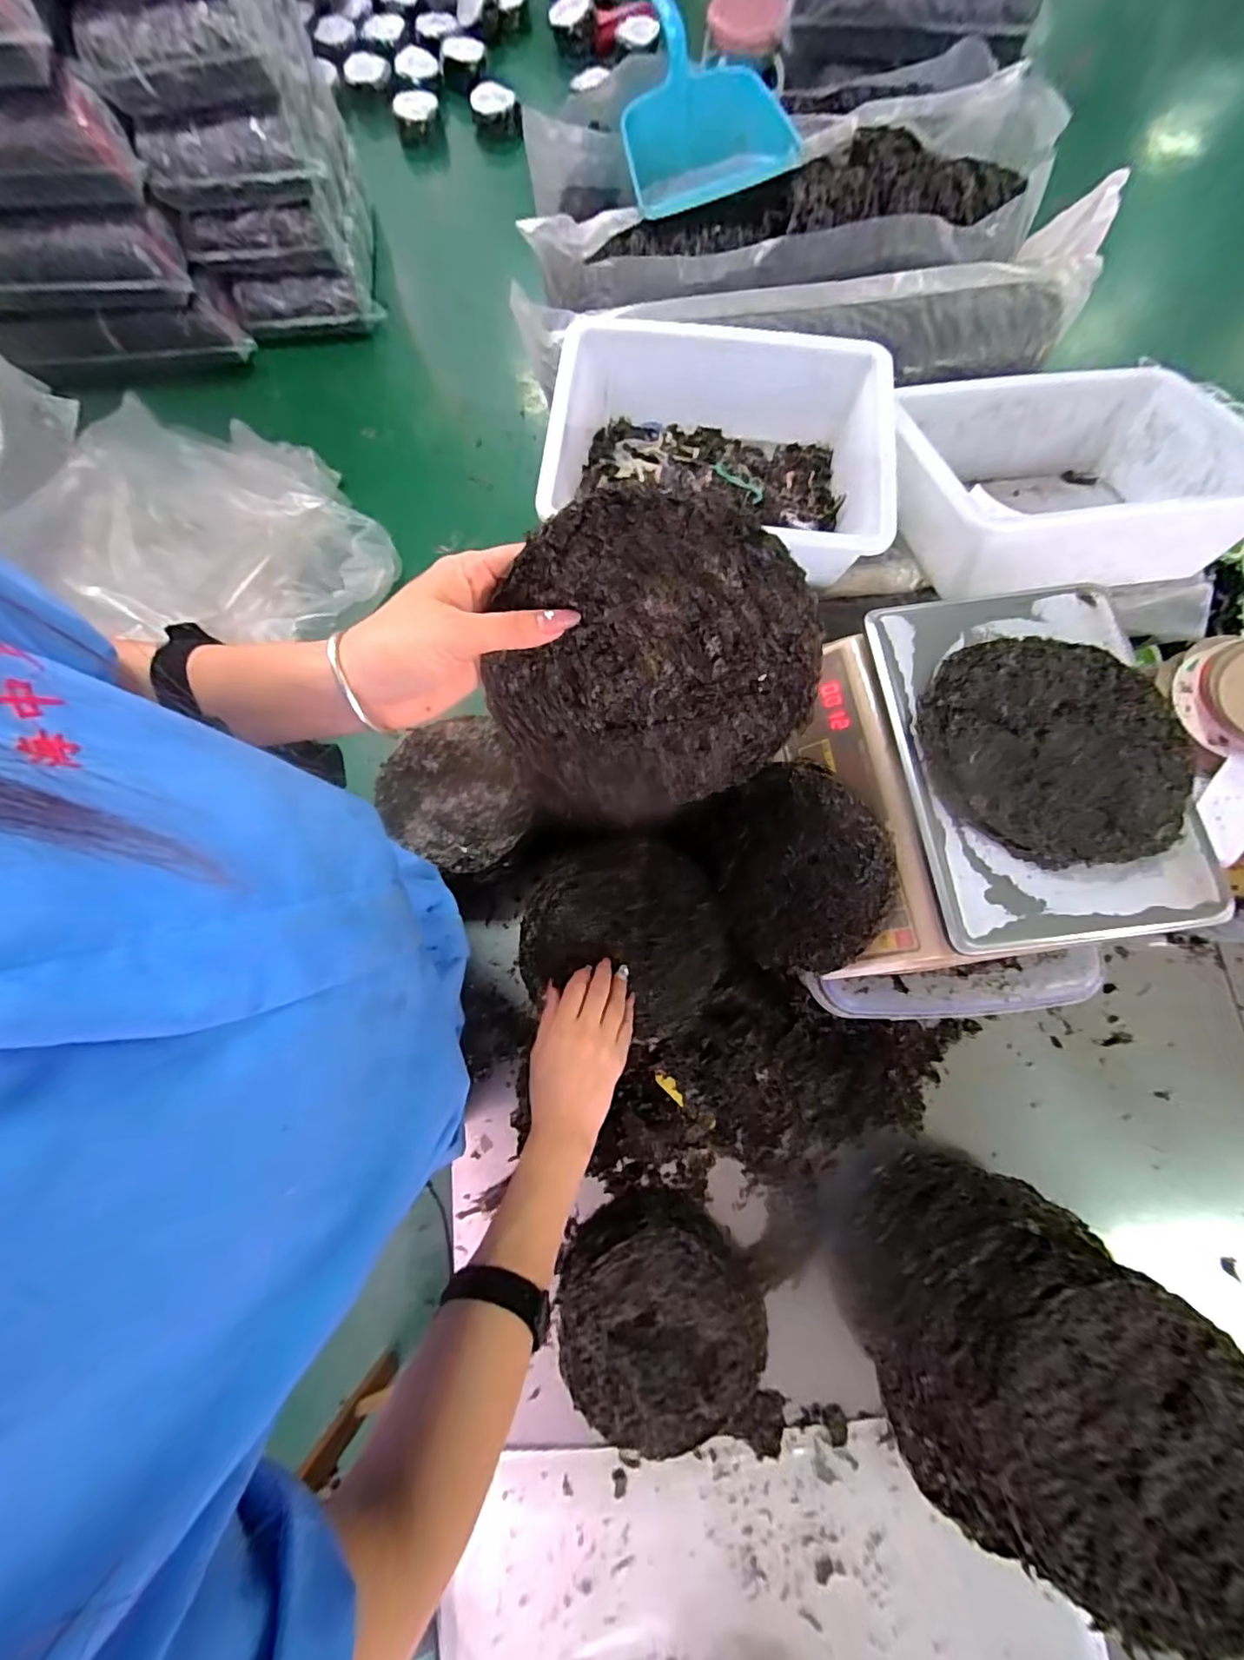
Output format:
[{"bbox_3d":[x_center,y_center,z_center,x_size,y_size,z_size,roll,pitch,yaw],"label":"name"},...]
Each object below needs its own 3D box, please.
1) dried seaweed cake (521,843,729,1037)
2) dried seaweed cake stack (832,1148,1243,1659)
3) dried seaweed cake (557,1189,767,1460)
[{"bbox_3d":[0.010,0.105,0.584,0.195,0.040,0.183,0,76,1],"label":"dried seaweed cake"},{"bbox_3d":[0.339,0.461,0.517,0.235,0.280,0.214,-30,77,-6],"label":"dried seaweed cake stack"},{"bbox_3d":[0.039,0.531,0.617,0.214,0.054,0.218,0,76,1],"label":"dried seaweed cake"}]

